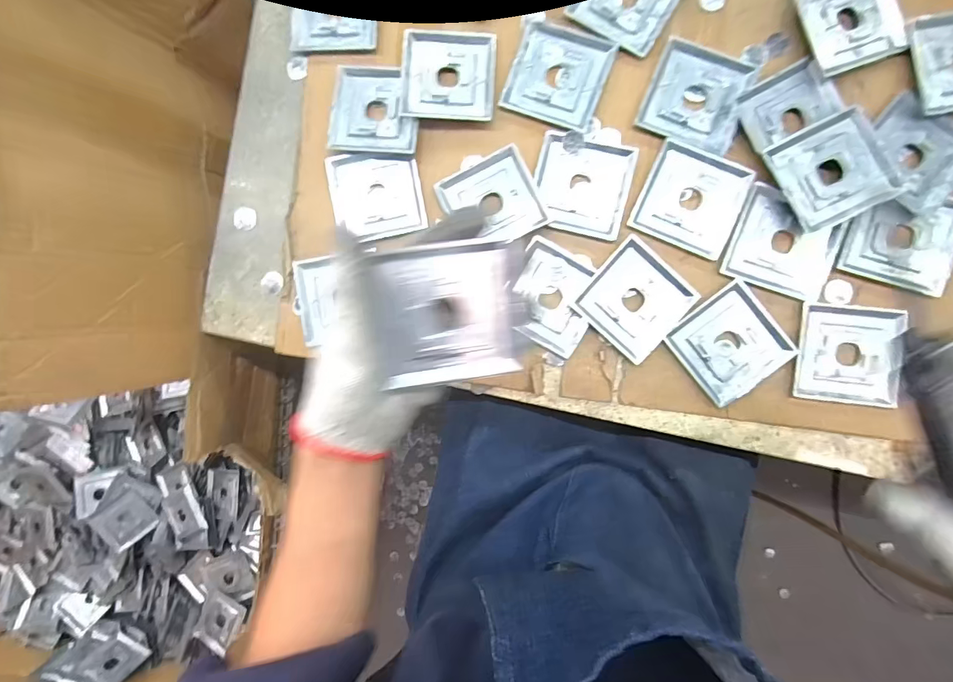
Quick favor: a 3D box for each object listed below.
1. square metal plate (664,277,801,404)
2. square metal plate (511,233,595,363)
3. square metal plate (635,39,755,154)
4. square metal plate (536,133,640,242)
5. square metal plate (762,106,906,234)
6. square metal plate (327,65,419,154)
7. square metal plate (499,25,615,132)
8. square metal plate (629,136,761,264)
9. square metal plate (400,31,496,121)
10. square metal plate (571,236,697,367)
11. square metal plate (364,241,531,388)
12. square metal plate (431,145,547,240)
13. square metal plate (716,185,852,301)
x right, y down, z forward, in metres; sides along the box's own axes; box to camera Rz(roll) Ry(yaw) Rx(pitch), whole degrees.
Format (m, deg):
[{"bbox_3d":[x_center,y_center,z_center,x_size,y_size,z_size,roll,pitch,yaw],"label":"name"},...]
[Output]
[{"bbox_3d":[0.244,0.003,0.418,0.090,0.005,0.086,-38,87,5],"label":"square metal plate"},{"bbox_3d":[0.076,-0.043,0.435,0.088,0.012,0.089,31,93,5],"label":"square metal plate"},{"bbox_3d":[0.213,-0.238,0.422,0.088,0.009,0.089,20,92,5],"label":"square metal plate"},{"bbox_3d":[0.104,-0.153,0.427,0.089,0.011,0.091,14,92,5],"label":"square metal plate"},{"bbox_3d":[0.327,-0.156,0.401,0.092,0.016,0.090,-26,88,5],"label":"square metal plate"},{"bbox_3d":[-0.103,-0.237,0.446,0.092,0.009,0.089,6,91,6],"label":"square metal plate"},{"bbox_3d":[0.082,-0.264,0.433,0.091,0.005,0.092,21,92,5],"label":"square metal plate"},{"bbox_3d":[0.209,-0.137,0.420,0.093,0.004,0.091,24,93,5],"label":"square metal plate"},{"bbox_3d":[-0.028,-0.266,0.437,0.091,0.012,0.087,3,91,6],"label":"square metal plate"},{"bbox_3d":[0.154,-0.039,0.424,0.088,0.009,0.091,42,94,4],"label":"square metal plate"},{"bbox_3d":[-0.014,-0.017,0.280,0.094,0.009,0.087,-8,107,-9],"label":"square metal plate"},{"bbox_3d":[0.016,-0.139,0.433,0.089,0.012,0.088,-25,88,5],"label":"square metal plate"},{"bbox_3d":[0.292,-0.090,0.410,0.092,0.015,0.084,21,92,5],"label":"square metal plate"}]

